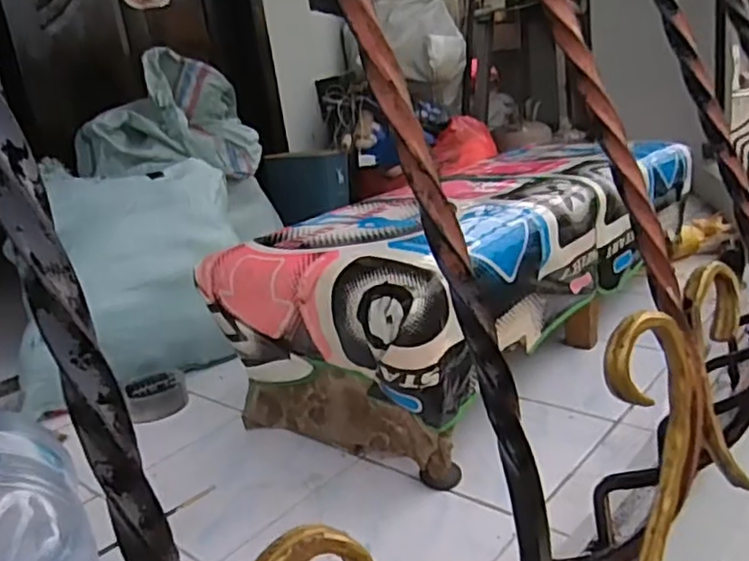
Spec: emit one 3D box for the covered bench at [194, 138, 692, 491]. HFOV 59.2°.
[{"bbox_3d":[0.243,-0.030,1.358,0.428,0.331,1.107,7,22,41],"label":"covered bench"}]

